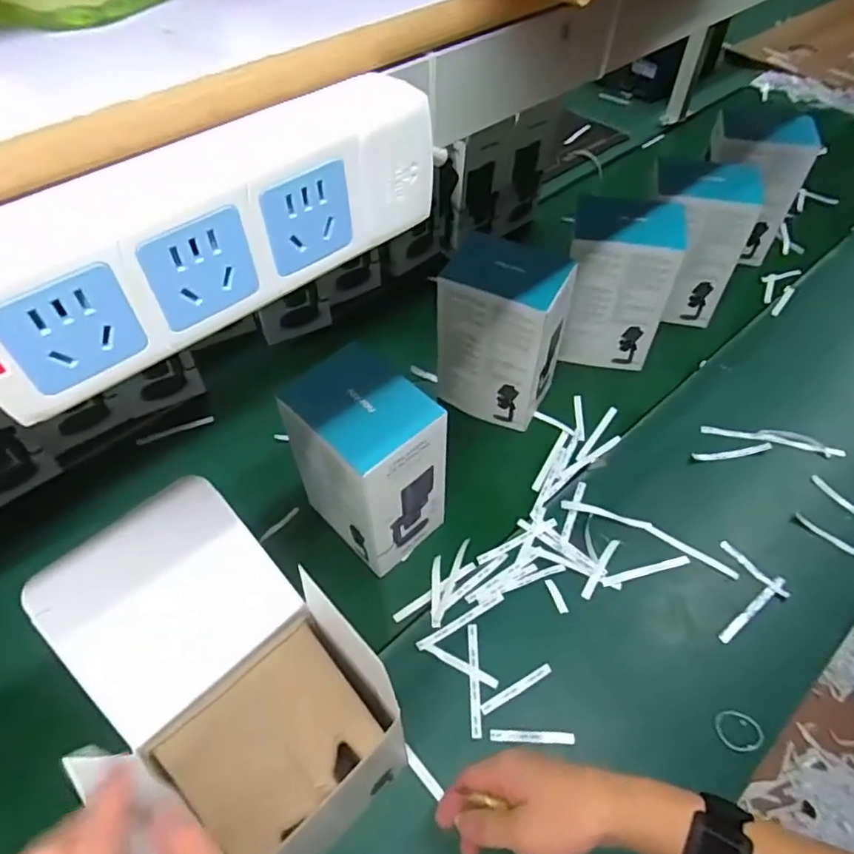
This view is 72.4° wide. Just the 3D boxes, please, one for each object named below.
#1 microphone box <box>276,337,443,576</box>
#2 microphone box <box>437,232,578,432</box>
[{"bbox_3d":[-0.064,0.049,0.688,0.121,0.224,0.136,-37,60,-24],"label":"microphone box"},{"bbox_3d":[0.103,-0.121,0.826,0.145,0.225,0.129,27,57,20],"label":"microphone box"}]

